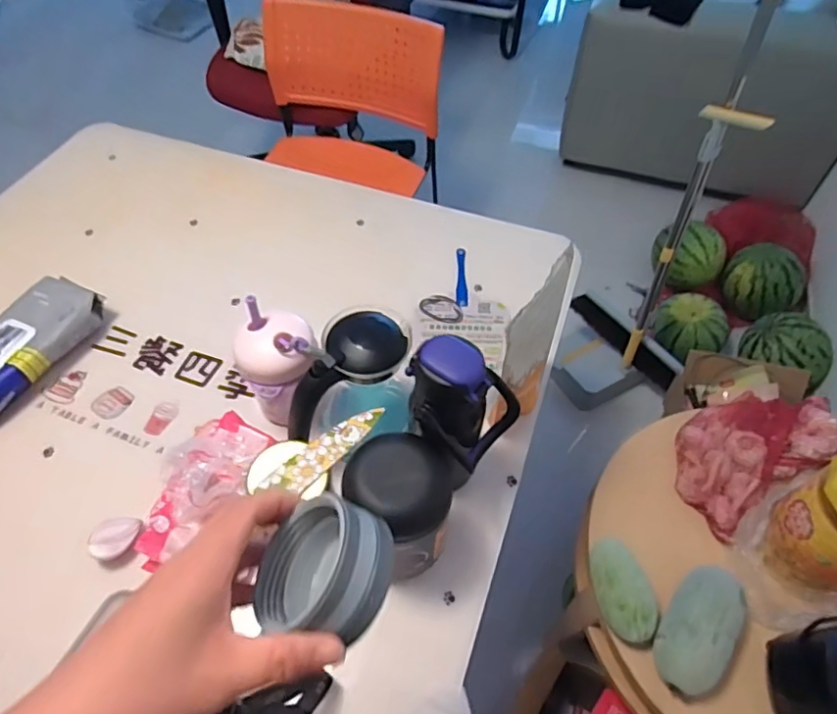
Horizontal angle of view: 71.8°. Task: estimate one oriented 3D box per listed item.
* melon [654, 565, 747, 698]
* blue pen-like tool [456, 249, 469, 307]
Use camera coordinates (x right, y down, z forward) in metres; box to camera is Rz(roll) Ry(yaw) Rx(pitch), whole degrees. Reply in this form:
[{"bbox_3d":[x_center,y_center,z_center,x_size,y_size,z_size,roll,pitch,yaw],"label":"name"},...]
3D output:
[{"bbox_3d":[0.398,0.386,0.821,0.100,0.087,0.165,32,61,20],"label":"melon"},{"bbox_3d":[0.069,-0.129,0.931,0.019,0.008,0.125,1,55,0],"label":"blue pen-like tool"}]

